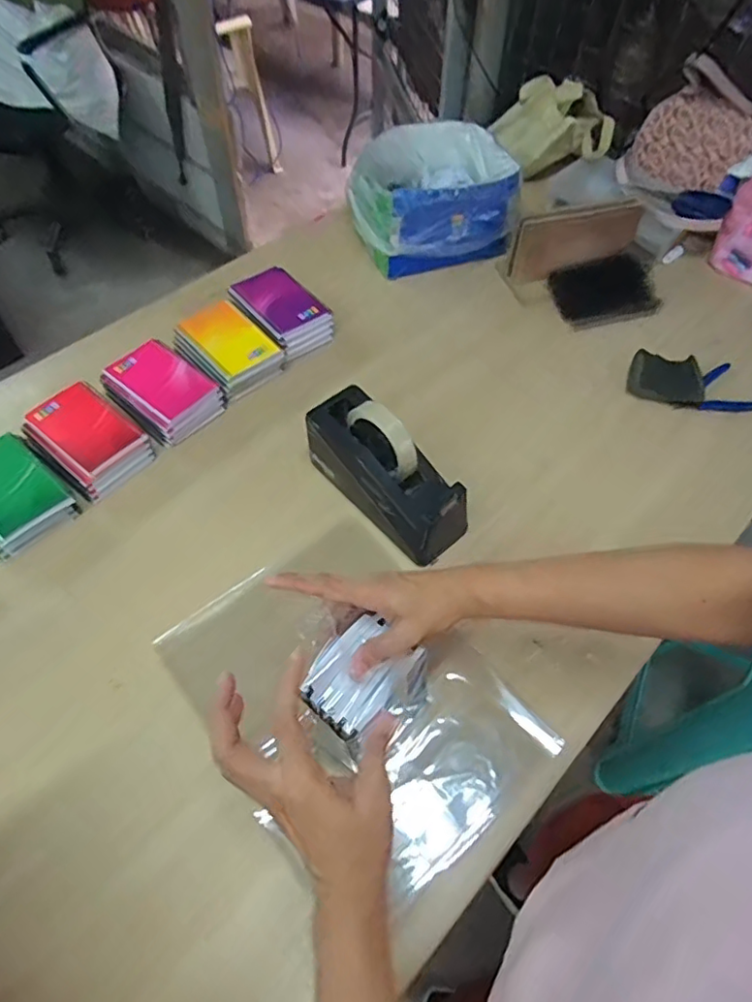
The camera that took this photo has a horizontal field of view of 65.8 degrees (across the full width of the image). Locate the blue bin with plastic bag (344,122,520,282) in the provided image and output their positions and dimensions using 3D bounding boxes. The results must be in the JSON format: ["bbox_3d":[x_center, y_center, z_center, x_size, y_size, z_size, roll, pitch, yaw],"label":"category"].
[{"bbox_3d":[0.081,-0.487,0.930,0.246,0.127,0.225,-10,58,-8],"label":"blue bin with plastic bag"}]

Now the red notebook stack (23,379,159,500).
[{"bbox_3d":[-0.348,-0.076,0.702,0.134,0.036,0.100,38,64,21],"label":"red notebook stack"}]

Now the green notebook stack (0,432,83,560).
[{"bbox_3d":[-0.418,-0.007,0.663,0.134,0.043,0.102,40,64,22],"label":"green notebook stack"}]

